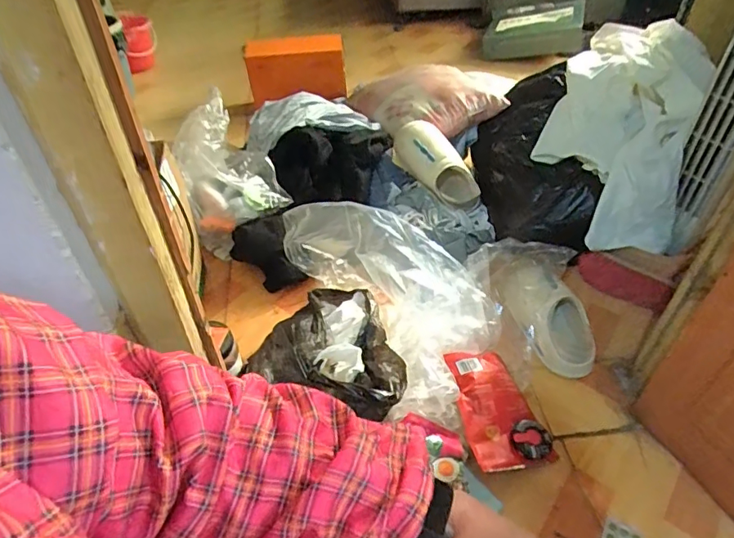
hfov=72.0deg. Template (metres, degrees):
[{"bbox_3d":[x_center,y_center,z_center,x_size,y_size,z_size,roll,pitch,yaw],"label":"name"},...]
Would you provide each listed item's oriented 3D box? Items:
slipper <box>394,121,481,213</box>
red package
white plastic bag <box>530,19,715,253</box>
[{"bbox_3d":[0.172,-0.236,1.199,0.111,0.246,0.077,-30,28,37],"label":"slipper"},{"bbox_3d":[0.231,0.245,0.905,0.143,0.053,0.212,-9,44,-8],"label":"red package"},{"bbox_3d":[0.567,-0.320,1.146,0.305,0.303,0.464,17,47,18],"label":"white plastic bag"}]

